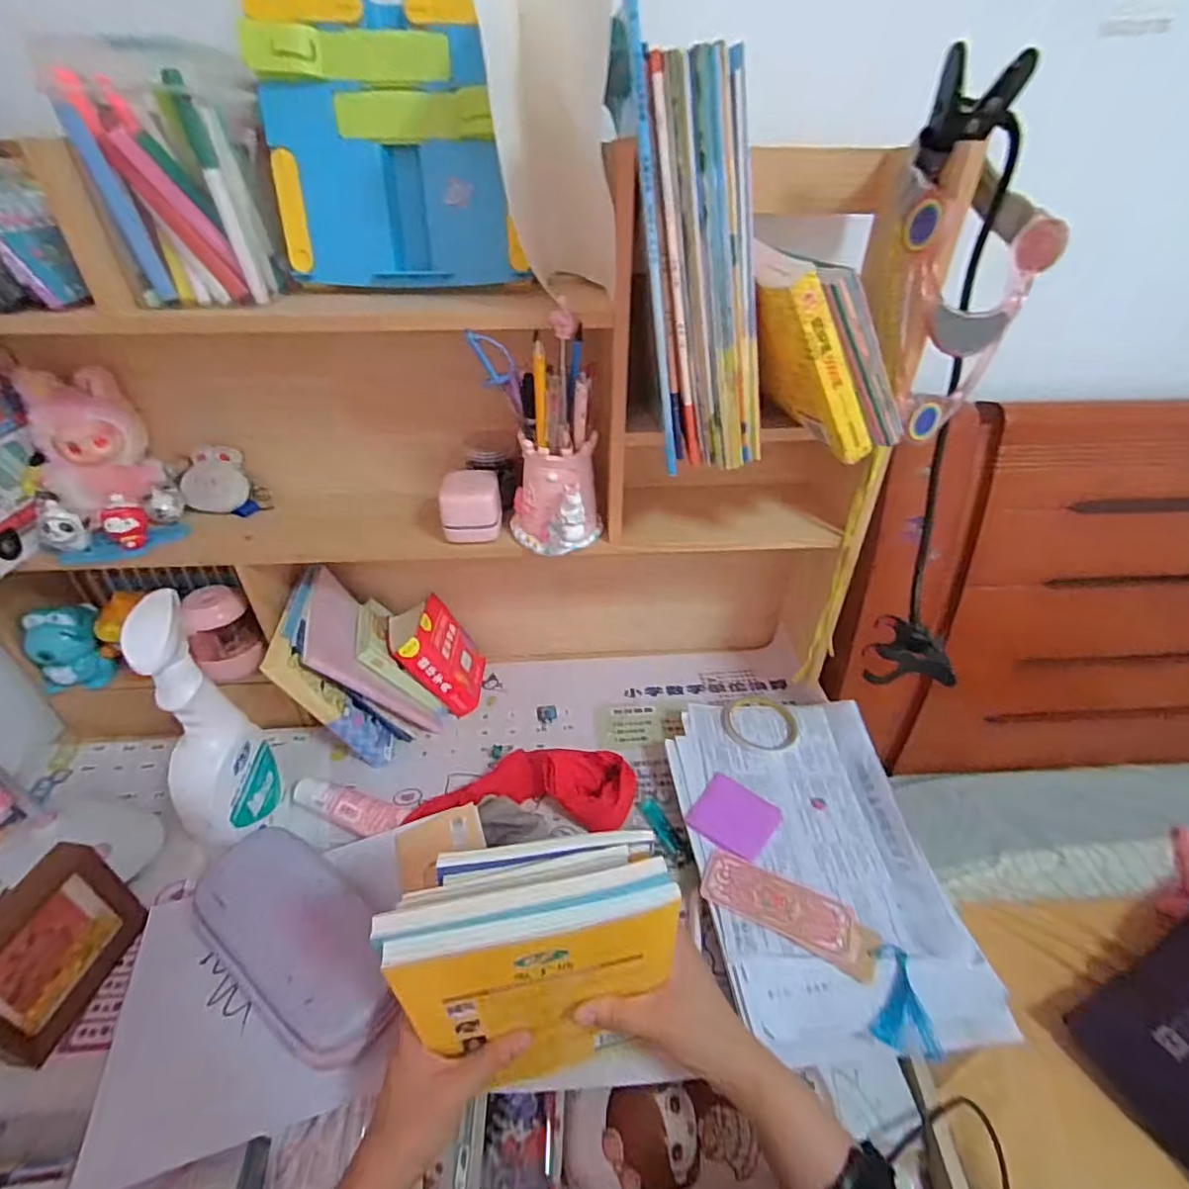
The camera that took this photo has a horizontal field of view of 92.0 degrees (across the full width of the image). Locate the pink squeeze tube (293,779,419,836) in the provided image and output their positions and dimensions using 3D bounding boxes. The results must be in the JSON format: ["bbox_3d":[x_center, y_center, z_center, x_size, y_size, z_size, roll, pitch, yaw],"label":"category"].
[{"bbox_3d":[-0.264,0.228,0.617,0.123,0.021,0.045,8,36,11],"label":"pink squeeze tube"}]

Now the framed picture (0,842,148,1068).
[{"bbox_3d":[-0.438,0.284,0.461,0.035,0.119,0.119,5,36,6],"label":"framed picture"}]

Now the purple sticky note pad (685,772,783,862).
[{"bbox_3d":[0.148,0.233,0.605,0.079,0.007,0.077,24,41,29],"label":"purple sticky note pad"}]

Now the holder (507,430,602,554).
[{"bbox_3d":[-0.039,-0.094,0.562,0.088,0.104,0.073,-1,35,-2],"label":"holder"}]

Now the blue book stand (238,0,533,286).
[{"bbox_3d":[-0.167,-0.368,0.477,0.191,0.185,0.044,-2,35,-4],"label":"blue book stand"}]

